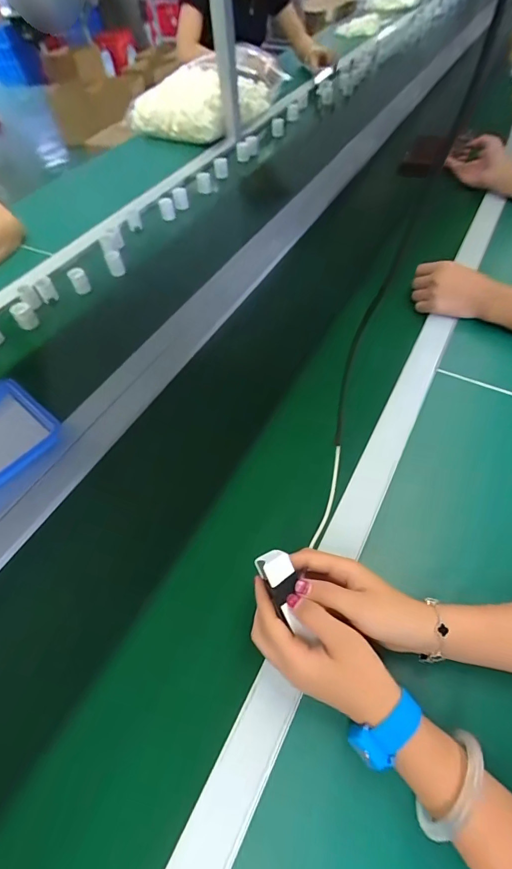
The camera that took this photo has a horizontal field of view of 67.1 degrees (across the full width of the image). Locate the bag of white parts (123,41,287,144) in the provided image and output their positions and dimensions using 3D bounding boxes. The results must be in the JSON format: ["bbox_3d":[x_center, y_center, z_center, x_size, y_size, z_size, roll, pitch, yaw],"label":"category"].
[{"bbox_3d":[-0.138,-1.038,1.167,0.288,0.132,0.445,28,60,23],"label":"bag of white parts"}]

